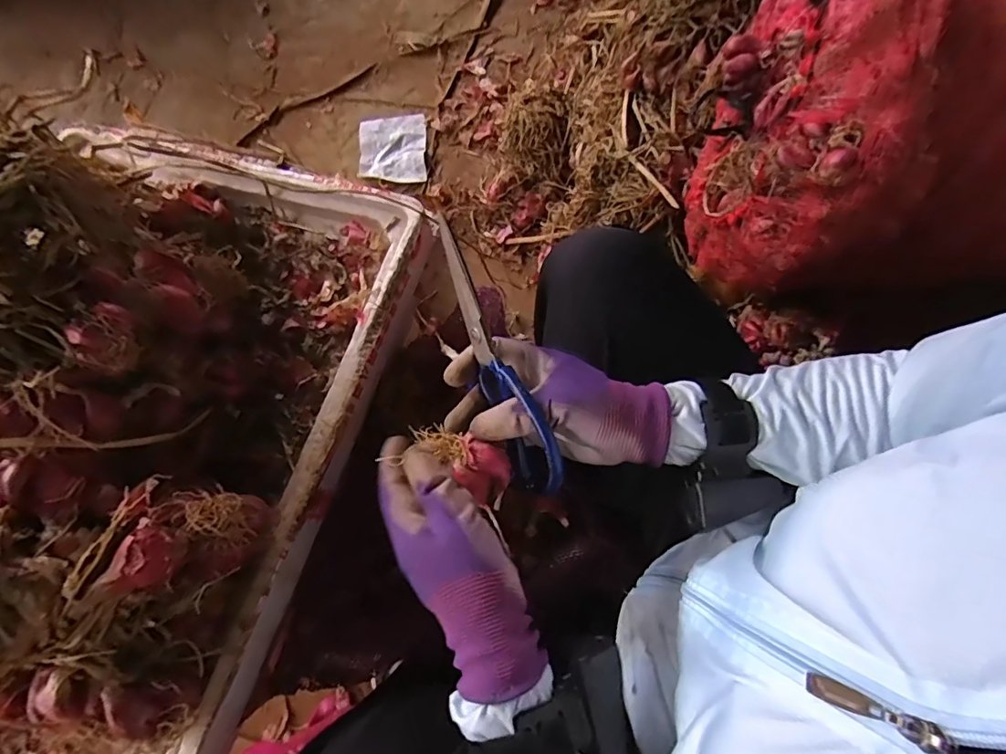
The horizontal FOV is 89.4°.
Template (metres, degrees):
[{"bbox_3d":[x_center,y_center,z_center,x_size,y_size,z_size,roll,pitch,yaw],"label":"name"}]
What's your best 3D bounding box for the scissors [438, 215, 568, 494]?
[{"bbox_3d":[-0.007,-0.012,0.352,0.029,0.064,0.199,-22,95,-6],"label":"scissors"}]

